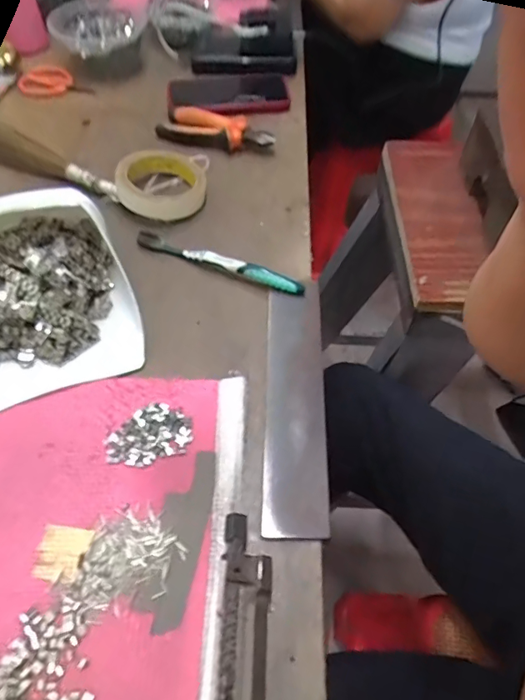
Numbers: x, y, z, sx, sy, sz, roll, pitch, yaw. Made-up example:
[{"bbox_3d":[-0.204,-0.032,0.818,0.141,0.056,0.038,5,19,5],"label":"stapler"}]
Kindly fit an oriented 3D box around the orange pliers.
[{"bbox_3d":[-0.061,-0.279,0.617,0.148,0.029,0.047,18,57,10],"label":"orange pliers"}]

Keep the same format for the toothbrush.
[{"bbox_3d":[-0.046,-0.090,0.499,0.185,0.020,0.011,21,58,12],"label":"toothbrush"}]

